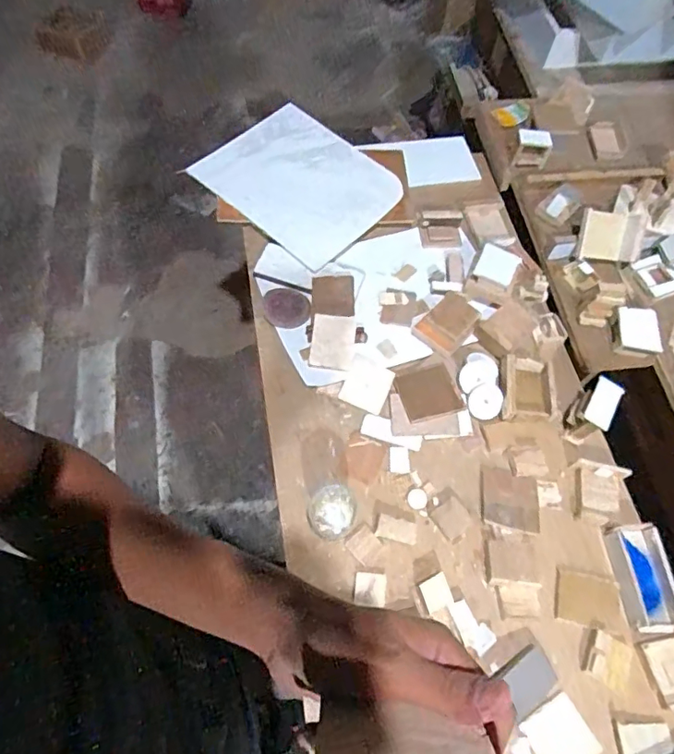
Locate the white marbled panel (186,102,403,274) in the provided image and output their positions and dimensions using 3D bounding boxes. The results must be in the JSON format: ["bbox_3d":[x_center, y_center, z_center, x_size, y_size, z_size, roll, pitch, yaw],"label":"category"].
[{"bbox_3d":[-0.074,-0.386,1.015,0.345,0.014,0.277,42,68,18],"label":"white marbled panel"}]

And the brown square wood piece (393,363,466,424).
[{"bbox_3d":[0.145,0.025,0.830,0.088,0.009,0.088,-14,64,-10],"label":"brown square wood piece"}]

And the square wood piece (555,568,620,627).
[{"bbox_3d":[0.343,0.305,0.716,0.086,0.006,0.065,12,62,3],"label":"square wood piece"}]

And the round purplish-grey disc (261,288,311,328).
[{"bbox_3d":[-0.089,-0.121,0.914,0.083,0.007,0.080,0,66,1],"label":"round purplish-grey disc"}]

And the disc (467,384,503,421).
[{"bbox_3d":[0.237,0.040,0.833,0.056,0.007,0.054,0,82,3],"label":"disc"}]

